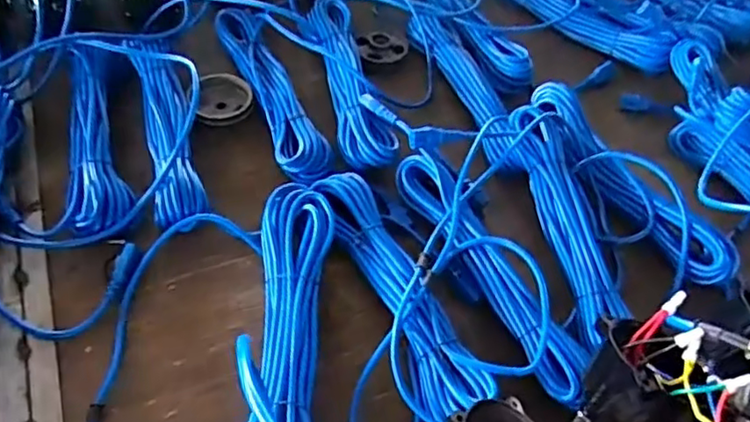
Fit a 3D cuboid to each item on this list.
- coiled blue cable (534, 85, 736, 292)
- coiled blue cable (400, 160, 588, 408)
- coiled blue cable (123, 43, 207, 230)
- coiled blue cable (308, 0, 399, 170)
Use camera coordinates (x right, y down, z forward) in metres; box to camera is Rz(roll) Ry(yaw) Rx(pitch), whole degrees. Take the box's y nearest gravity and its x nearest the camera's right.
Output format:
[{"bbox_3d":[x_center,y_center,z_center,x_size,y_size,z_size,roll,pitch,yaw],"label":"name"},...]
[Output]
[{"bbox_3d":[0.321,-0.050,0.798,0.050,0.051,0.358,-22,57,-21],"label":"coiled blue cable"},{"bbox_3d":[0.130,0.061,0.697,0.064,0.035,0.349,-19,56,-19],"label":"coiled blue cable"},{"bbox_3d":[-0.266,-0.111,0.797,0.078,0.051,0.322,-12,54,-15],"label":"coiled blue cable"},{"bbox_3d":[-0.041,-0.206,0.869,0.068,0.036,0.346,-8,53,-12],"label":"coiled blue cable"}]

